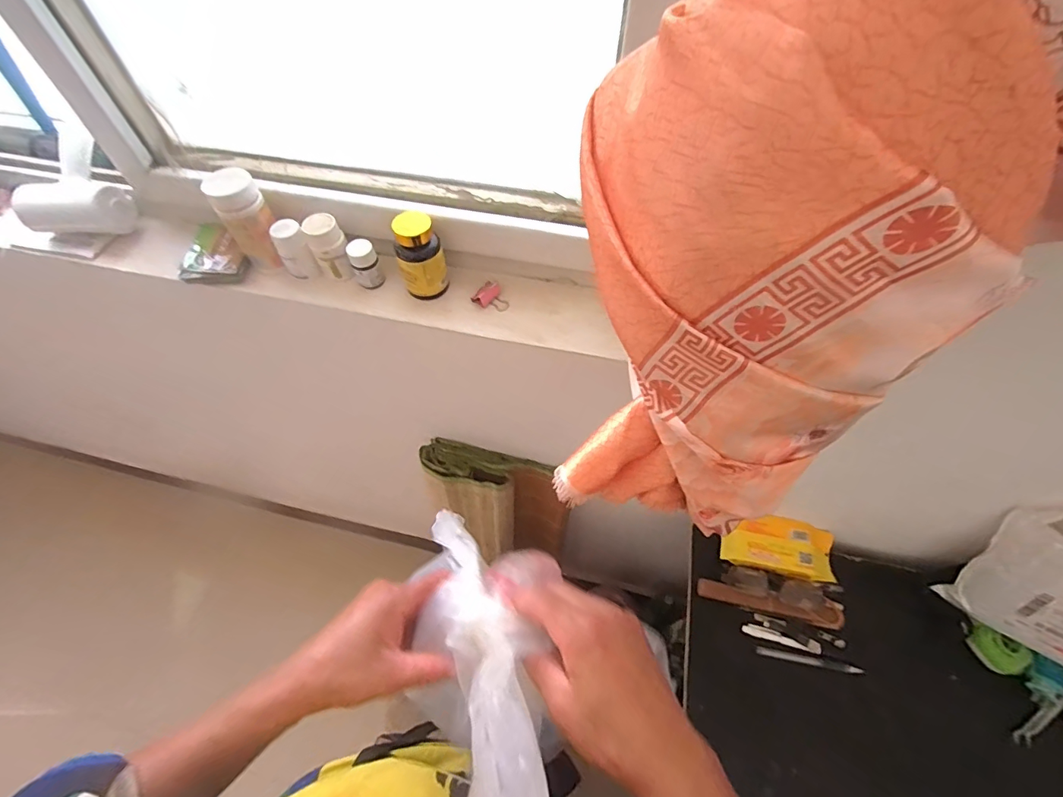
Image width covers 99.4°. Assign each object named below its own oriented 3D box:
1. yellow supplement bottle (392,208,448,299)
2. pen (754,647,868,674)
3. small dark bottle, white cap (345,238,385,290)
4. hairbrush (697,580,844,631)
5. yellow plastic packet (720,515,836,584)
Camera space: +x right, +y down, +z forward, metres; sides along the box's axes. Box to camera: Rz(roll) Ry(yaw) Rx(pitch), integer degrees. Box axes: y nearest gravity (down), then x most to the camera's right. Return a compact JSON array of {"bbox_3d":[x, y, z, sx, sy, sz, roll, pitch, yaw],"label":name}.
[{"bbox_3d":[-0.124,-0.155,0.498,0.050,0.087,0.042,-19,58,-12],"label":"yellow supplement bottle"},{"bbox_3d":[0.365,0.345,0.590,0.131,0.006,0.013,6,58,7],"label":"pen"},{"bbox_3d":[-0.191,-0.154,0.522,0.029,0.050,0.030,0,56,0],"label":"small dark bottle, white cap"},{"bbox_3d":[0.328,0.283,0.622,0.184,0.013,0.026,11,57,8],"label":"hairbrush"},{"bbox_3d":[0.361,0.213,0.654,0.154,0.027,0.078,10,56,7],"label":"yellow plastic packet"}]

